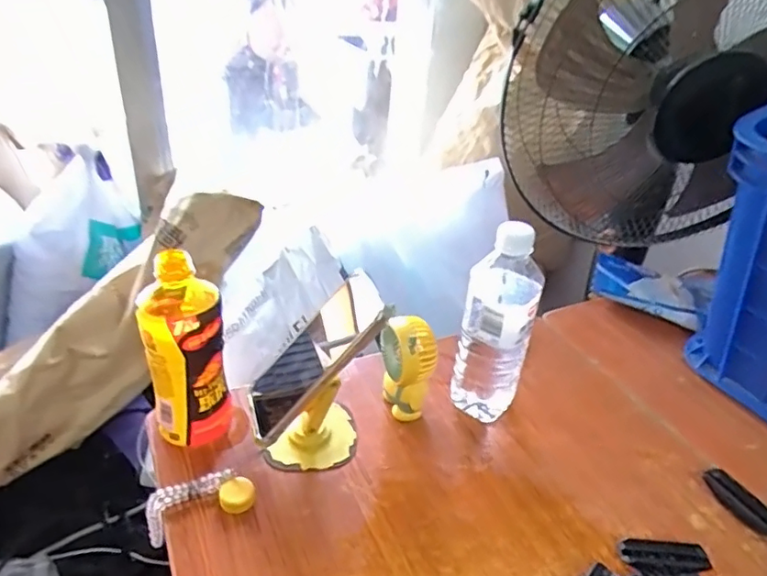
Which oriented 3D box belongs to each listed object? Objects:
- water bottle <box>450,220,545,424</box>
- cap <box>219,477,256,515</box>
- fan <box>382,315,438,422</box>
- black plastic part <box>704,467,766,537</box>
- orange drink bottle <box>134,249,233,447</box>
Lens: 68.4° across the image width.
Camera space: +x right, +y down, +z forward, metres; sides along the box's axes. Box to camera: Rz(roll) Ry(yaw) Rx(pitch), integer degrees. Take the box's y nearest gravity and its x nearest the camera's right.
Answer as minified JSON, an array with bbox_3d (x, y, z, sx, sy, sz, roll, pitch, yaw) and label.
[{"bbox_3d":[0.109,0.039,0.558,0.074,0.209,0.056,13,34,13],"label":"water bottle"},{"bbox_3d":[-0.127,0.180,0.489,0.028,0.016,0.031,-12,36,-24],"label":"cap"},{"bbox_3d":[0.025,0.084,0.571,0.054,0.108,0.047,5,33,1],"label":"fan"},{"bbox_3d":[0.326,0.195,0.515,0.023,0.017,0.071,-13,36,-24],"label":"black plastic part"},{"bbox_3d":[-0.180,0.062,0.513,0.070,0.190,0.062,-11,34,-20],"label":"orange drink bottle"}]

